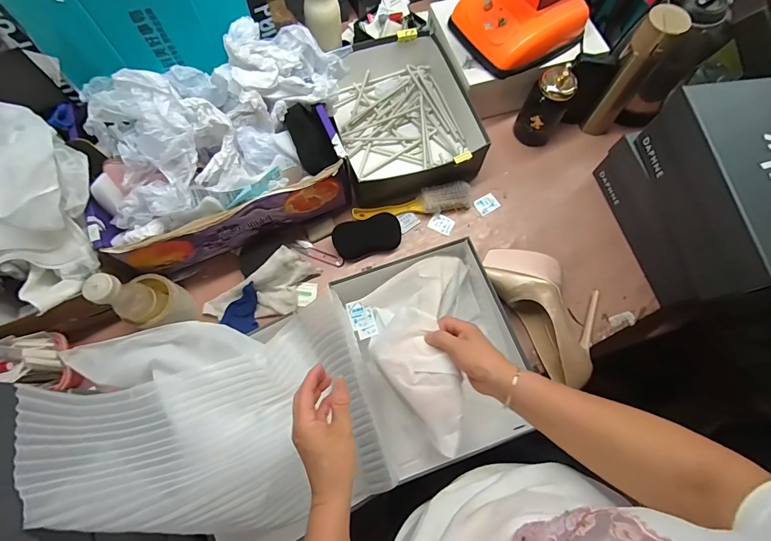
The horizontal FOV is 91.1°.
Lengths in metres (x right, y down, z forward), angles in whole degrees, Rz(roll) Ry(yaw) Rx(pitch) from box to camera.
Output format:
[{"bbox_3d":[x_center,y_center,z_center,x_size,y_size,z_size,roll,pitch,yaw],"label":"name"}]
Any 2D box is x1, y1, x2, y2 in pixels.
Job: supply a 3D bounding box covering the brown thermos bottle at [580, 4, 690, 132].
[{"bbox_3d":[0.444,-0.351,0.701,0.062,0.251,0.057,43,76,13],"label":"brown thermos bottle"}]

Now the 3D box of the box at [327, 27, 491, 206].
[{"bbox_3d":[0.030,-0.313,0.759,0.260,0.093,0.335,-14,72,-5],"label":"box"}]

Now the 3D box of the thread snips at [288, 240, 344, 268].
[{"bbox_3d":[-0.128,-0.032,0.714,0.107,0.015,0.025,24,73,7],"label":"thread snips"}]

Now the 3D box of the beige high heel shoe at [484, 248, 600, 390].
[{"bbox_3d":[0.287,0.054,0.644,0.153,0.079,0.248,-30,74,-10],"label":"beige high heel shoe"}]

